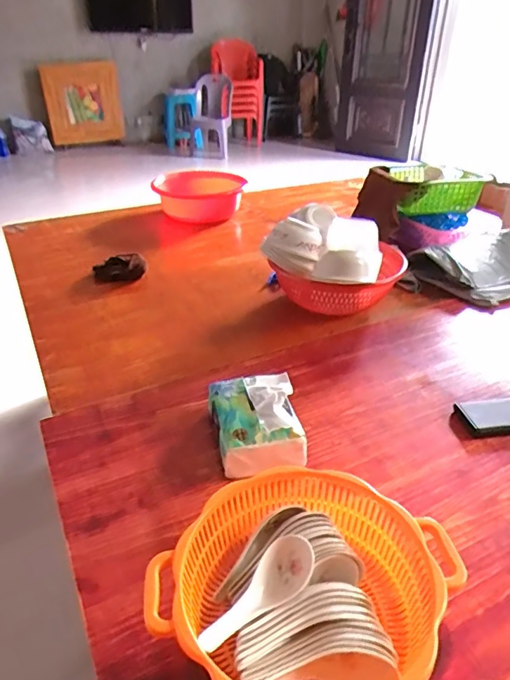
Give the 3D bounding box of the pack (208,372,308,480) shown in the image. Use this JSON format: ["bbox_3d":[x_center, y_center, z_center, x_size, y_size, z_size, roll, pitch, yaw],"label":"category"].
[{"bbox_3d":[0.001,0.109,0.635,0.107,0.068,0.140,-7,32,-11],"label":"pack"}]

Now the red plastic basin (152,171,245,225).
[{"bbox_3d":[-0.170,-0.439,1.505,0.273,0.101,0.231,-2,32,-3],"label":"red plastic basin"}]

